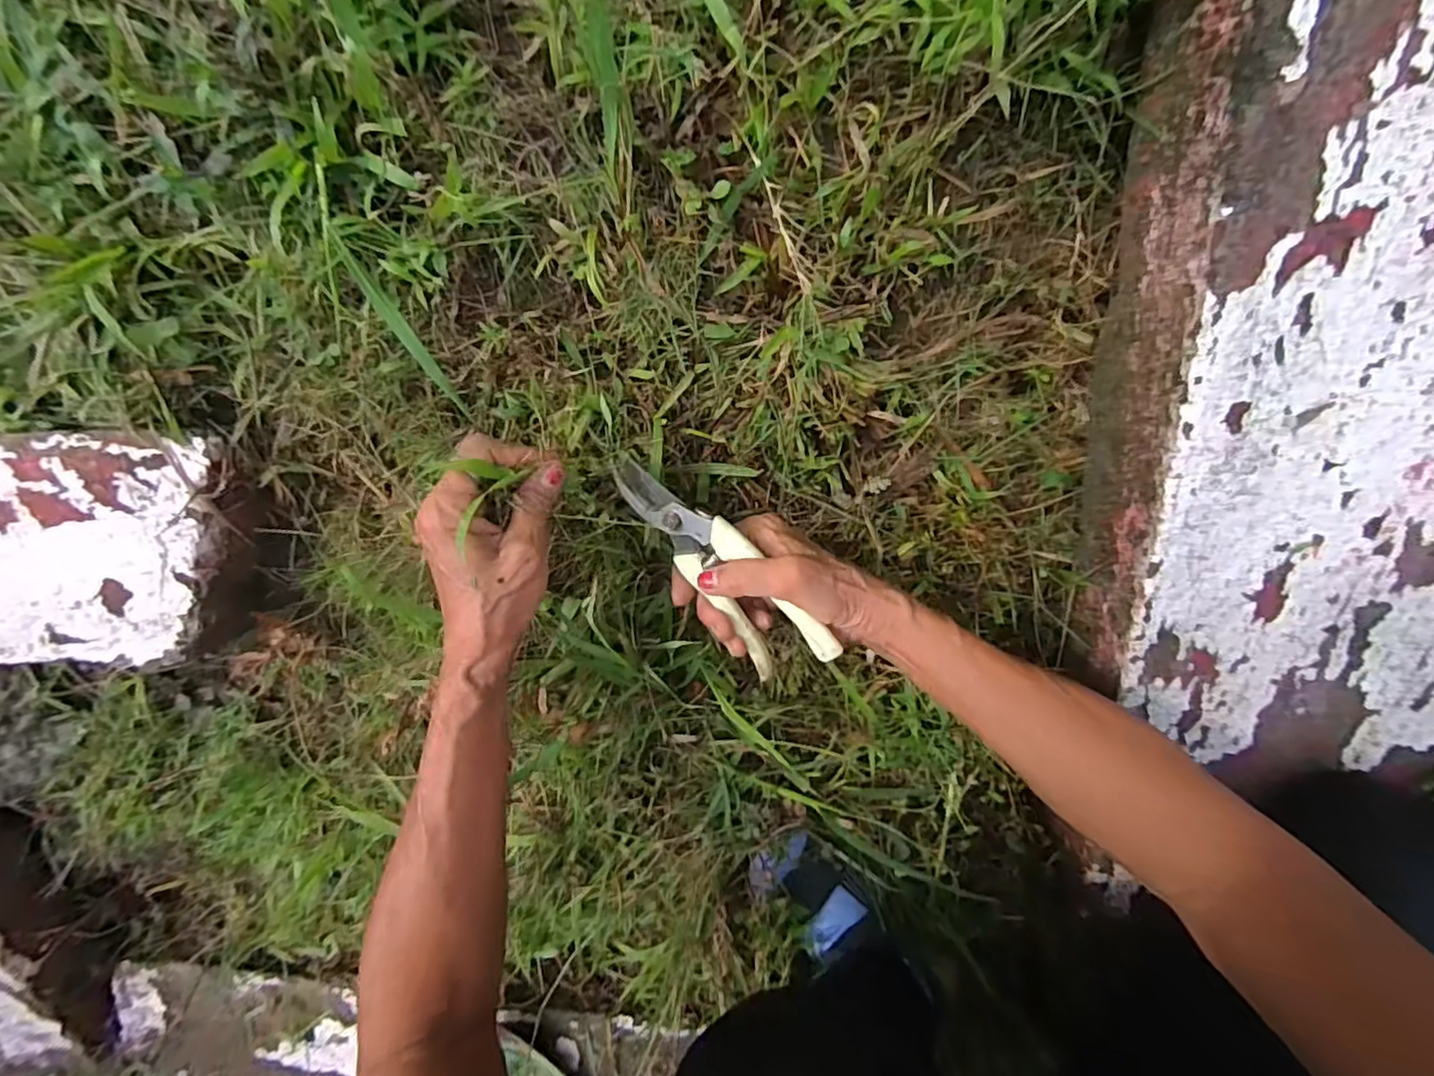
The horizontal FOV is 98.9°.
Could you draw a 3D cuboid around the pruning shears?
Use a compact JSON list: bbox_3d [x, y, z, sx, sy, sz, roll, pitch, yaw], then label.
[{"bbox_3d":[0.001,0.016,0.359,0.160,0.020,0.060,48,133,-1],"label":"pruning shears"}]

